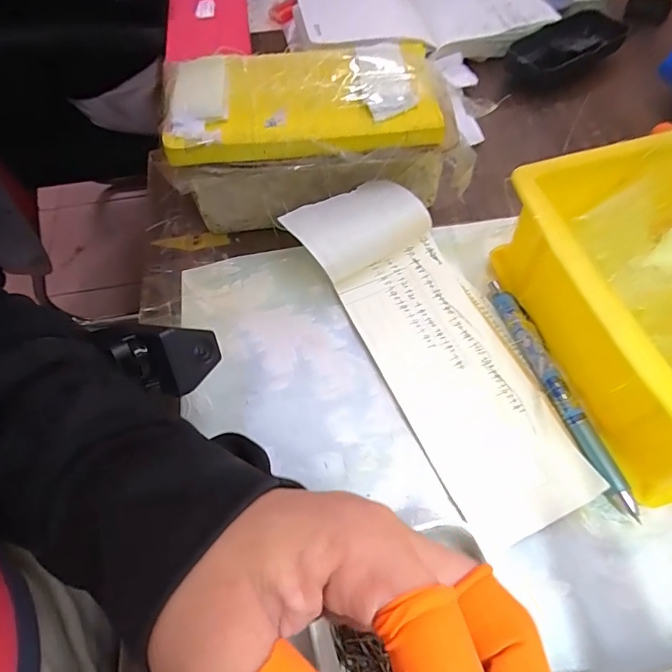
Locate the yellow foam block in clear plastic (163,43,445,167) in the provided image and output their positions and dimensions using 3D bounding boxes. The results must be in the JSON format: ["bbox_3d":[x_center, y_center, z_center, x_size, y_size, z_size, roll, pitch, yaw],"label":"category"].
[{"bbox_3d":[-0.020,-0.134,0.267,0.148,0.023,0.067,-4,60,0],"label":"yellow foam block in clear plastic"}]

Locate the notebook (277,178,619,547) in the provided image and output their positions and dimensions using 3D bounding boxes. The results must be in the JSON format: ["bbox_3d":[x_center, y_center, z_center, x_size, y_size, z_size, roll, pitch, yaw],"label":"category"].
[{"bbox_3d":[0.058,-0.001,0.263,0.080,0.040,0.212,-26,63,-10],"label":"notebook"}]

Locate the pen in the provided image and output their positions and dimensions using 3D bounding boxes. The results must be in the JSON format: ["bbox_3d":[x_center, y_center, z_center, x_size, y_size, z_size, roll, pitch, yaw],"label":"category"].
[{"bbox_3d":[0.123,0.026,0.261,0.017,0.009,0.142,-18,61,-6],"label":"pen"}]

